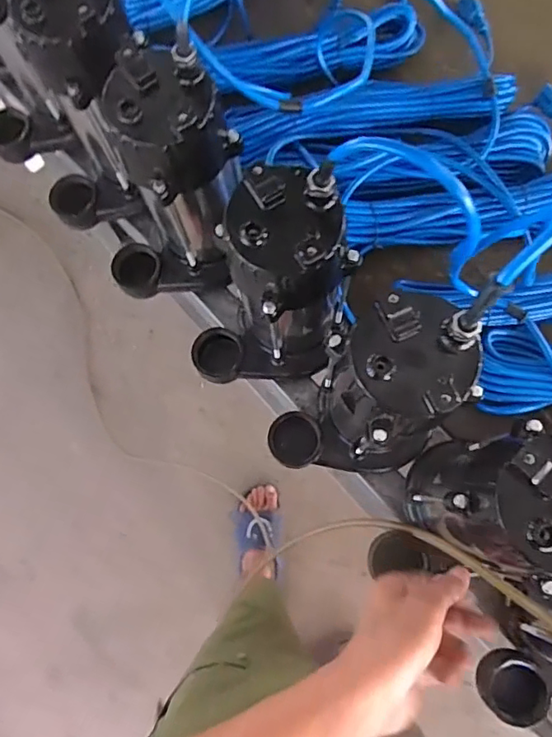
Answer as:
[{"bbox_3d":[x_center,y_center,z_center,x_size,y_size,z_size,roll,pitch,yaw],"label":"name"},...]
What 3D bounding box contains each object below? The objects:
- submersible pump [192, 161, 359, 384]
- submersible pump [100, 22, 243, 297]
[{"bbox_3d":[-0.014,-0.058,0.461,0.144,0.238,0.098,-19,76,-4],"label":"submersible pump"},{"bbox_3d":[-0.103,-0.152,0.490,0.103,0.238,0.136,38,79,10],"label":"submersible pump"}]

